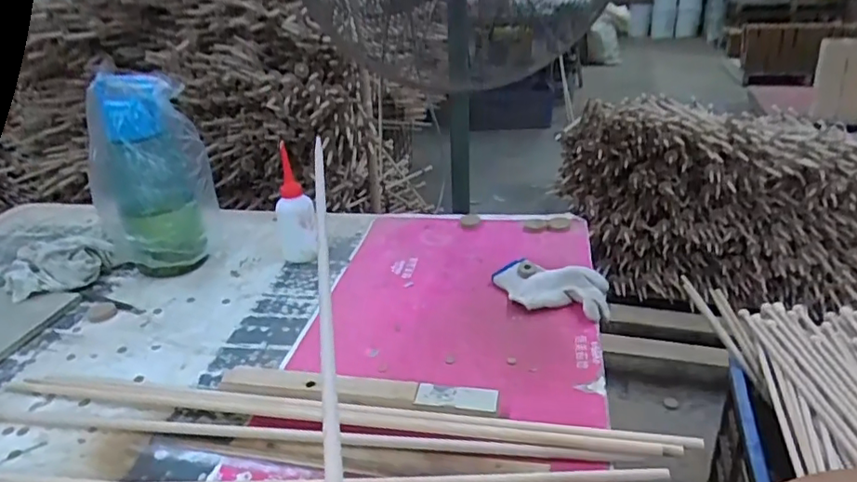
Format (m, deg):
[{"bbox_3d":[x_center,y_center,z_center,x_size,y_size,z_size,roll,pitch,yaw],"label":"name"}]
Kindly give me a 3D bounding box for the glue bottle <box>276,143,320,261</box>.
[{"bbox_3d":[-0.197,-0.046,0.857,0.058,0.173,0.055,-10,27,-14],"label":"glue bottle"}]

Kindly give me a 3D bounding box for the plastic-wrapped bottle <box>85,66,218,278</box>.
[{"bbox_3d":[-0.403,-0.087,0.840,0.156,0.284,0.122,-15,29,-23],"label":"plastic-wrapped bottle"}]

